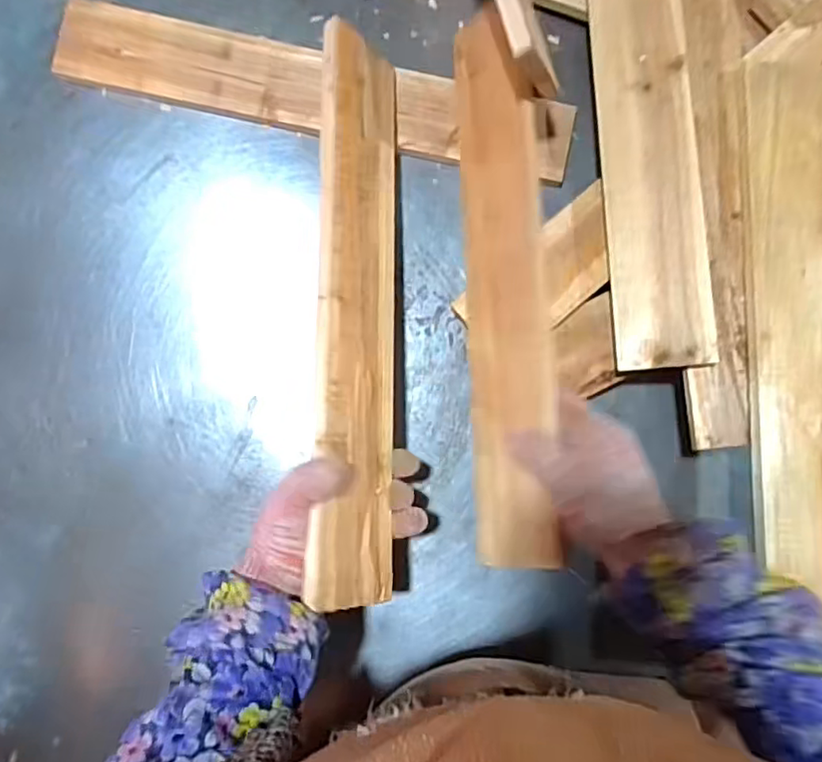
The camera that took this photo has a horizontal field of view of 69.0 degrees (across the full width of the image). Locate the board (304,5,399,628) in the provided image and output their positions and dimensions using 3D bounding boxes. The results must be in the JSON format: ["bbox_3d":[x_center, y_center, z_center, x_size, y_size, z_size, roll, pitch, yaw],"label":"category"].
[{"bbox_3d":[-0.041,-0.067,0.489,0.010,0.085,0.467,-9,74,38],"label":"board"}]

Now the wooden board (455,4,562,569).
[{"bbox_3d":[0.076,-0.097,0.504,0.011,0.084,0.482,9,74,-43],"label":"wooden board"}]

